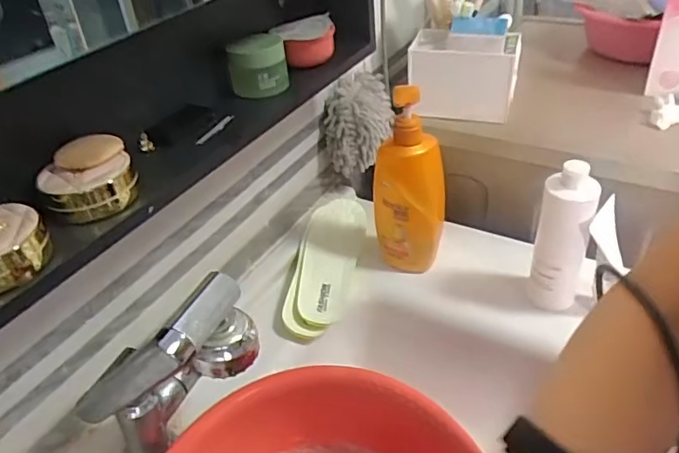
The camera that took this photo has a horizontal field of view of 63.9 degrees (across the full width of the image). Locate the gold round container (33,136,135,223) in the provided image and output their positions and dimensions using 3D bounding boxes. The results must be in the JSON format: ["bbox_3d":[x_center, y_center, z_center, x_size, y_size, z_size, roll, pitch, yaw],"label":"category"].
[{"bbox_3d":[-0.204,-0.040,0.444,0.070,0.043,0.067,-19,39,-18],"label":"gold round container"}]

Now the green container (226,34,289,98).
[{"bbox_3d":[-0.087,-0.175,0.591,0.061,0.053,0.060,-8,37,-3],"label":"green container"}]

